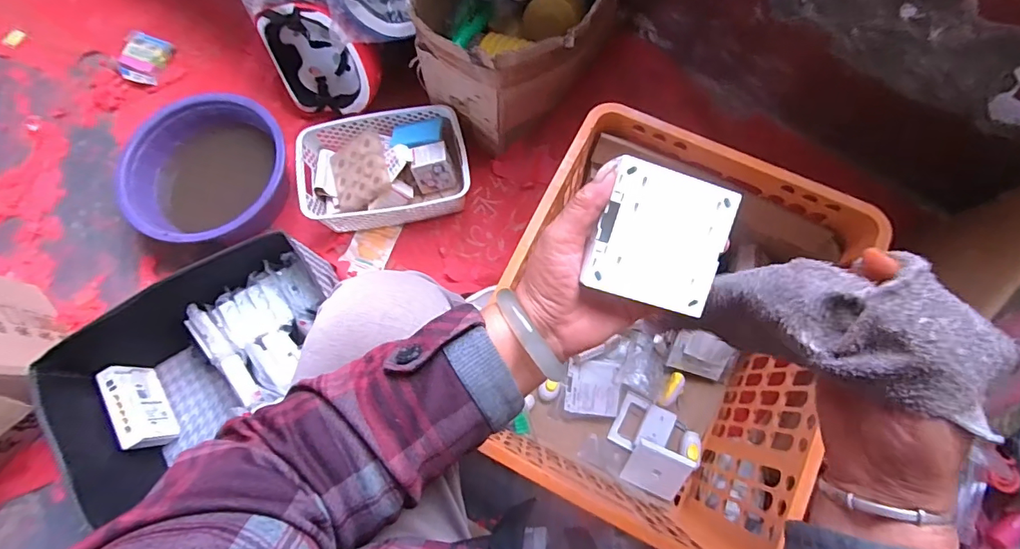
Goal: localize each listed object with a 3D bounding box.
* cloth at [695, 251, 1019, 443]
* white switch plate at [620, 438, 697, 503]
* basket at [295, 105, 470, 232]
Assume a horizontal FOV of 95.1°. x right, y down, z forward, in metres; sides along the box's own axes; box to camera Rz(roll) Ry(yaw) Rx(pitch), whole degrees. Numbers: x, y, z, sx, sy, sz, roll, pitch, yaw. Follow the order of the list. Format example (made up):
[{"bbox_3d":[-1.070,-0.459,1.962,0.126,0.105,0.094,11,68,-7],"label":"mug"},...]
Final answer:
[{"bbox_3d":[0.184,0.031,0.288,0.161,0.065,0.068,16,72,47],"label":"cloth"},{"bbox_3d":[0.227,0.304,0.719,0.087,0.014,0.095,19,120,7],"label":"white switch plate"},{"bbox_3d":[-0.230,-0.198,0.876,0.306,0.100,0.207,-5,75,1],"label":"basket"}]

